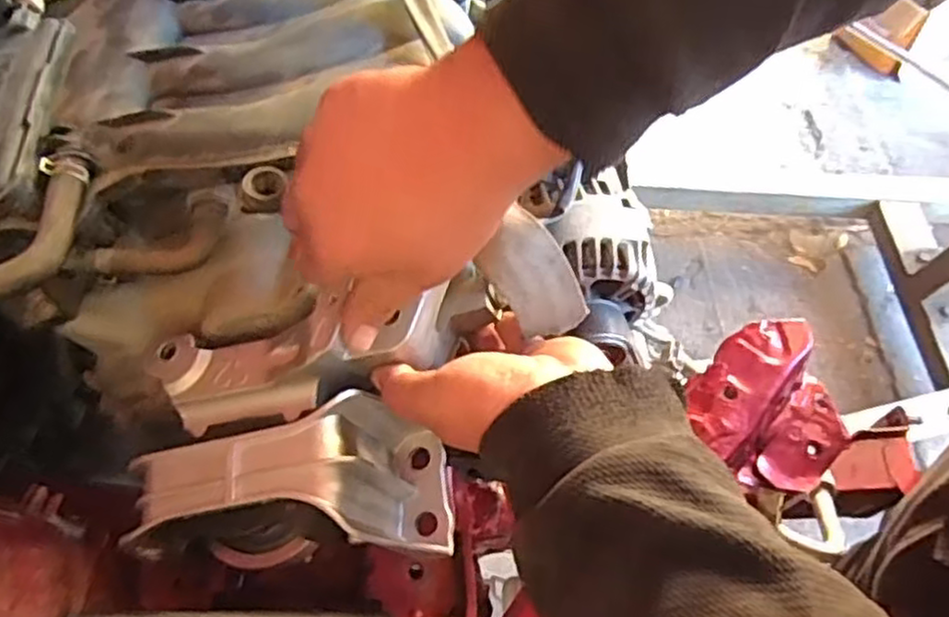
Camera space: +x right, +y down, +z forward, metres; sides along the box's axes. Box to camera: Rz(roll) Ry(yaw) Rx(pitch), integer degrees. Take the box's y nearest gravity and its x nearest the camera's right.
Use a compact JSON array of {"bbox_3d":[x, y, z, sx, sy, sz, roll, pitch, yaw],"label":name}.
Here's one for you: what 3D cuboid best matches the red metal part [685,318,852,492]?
[{"bbox_3d":[0.174,0.059,0.428,0.103,0.036,0.087,-39,67,-17],"label":"red metal part"}]

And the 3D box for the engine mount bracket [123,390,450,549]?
[{"bbox_3d":[-0.104,0.113,0.444,0.163,0.102,0.077,-8,62,-2],"label":"engine mount bracket"}]

